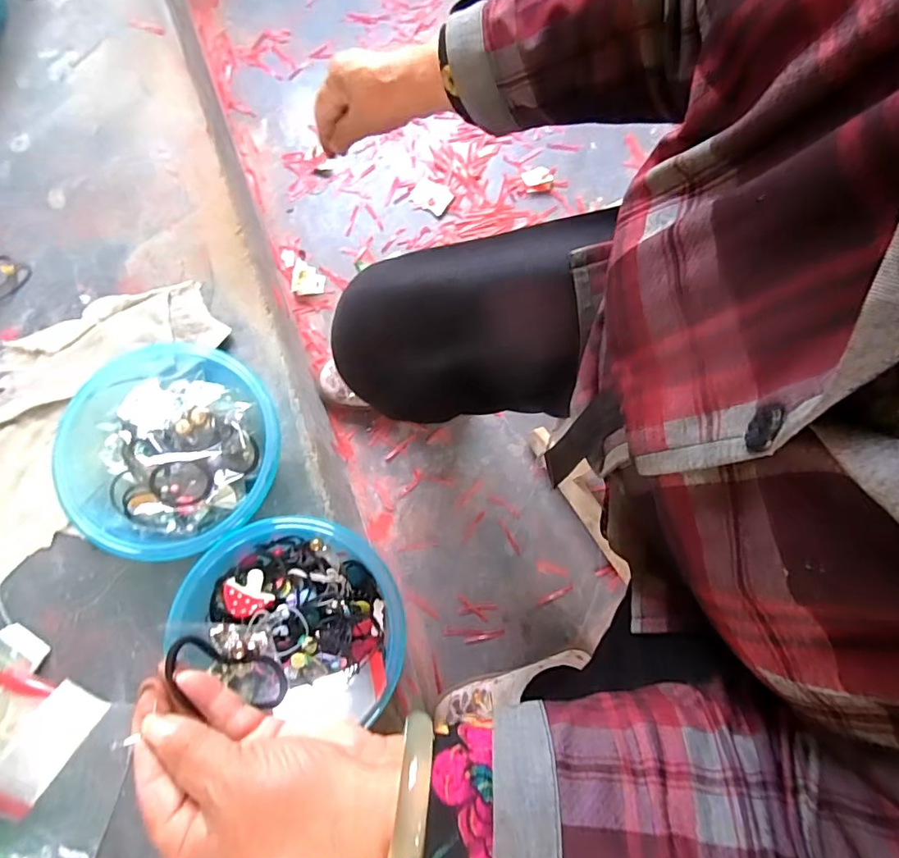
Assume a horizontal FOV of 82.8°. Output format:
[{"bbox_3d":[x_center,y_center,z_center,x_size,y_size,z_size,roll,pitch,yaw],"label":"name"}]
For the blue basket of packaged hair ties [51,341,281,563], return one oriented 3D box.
[{"bbox_3d":[-0.301,0.018,0.560,0.216,0.075,0.227,0,78,0],"label":"blue basket of packaged hair ties"}]

